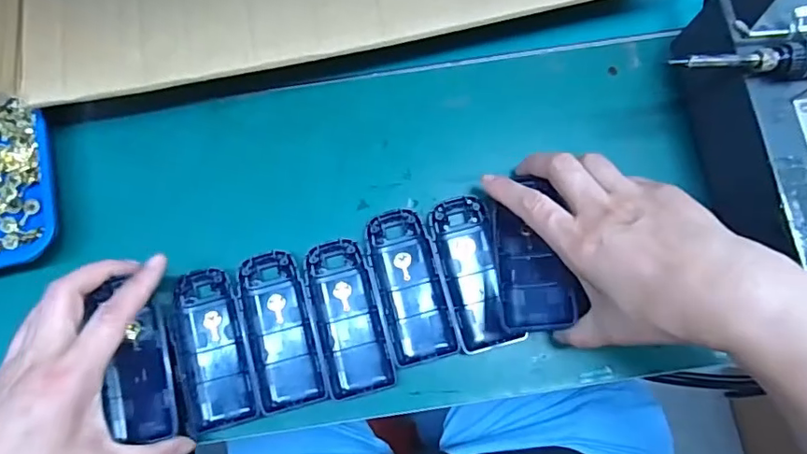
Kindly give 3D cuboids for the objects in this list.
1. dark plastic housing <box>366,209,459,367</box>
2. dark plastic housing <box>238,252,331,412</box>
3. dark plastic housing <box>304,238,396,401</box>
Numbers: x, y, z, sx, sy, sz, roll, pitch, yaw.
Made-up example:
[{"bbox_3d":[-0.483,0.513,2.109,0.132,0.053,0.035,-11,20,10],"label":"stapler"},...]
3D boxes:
[{"bbox_3d":[0.004,0.041,0.368,0.043,0.012,0.105,-15,77,-3],"label":"dark plastic housing"},{"bbox_3d":[-0.084,0.070,0.361,0.044,0.011,0.104,-16,77,-3],"label":"dark plastic housing"},{"bbox_3d":[-0.039,0.062,0.364,0.045,0.011,0.105,-15,77,-3],"label":"dark plastic housing"}]

